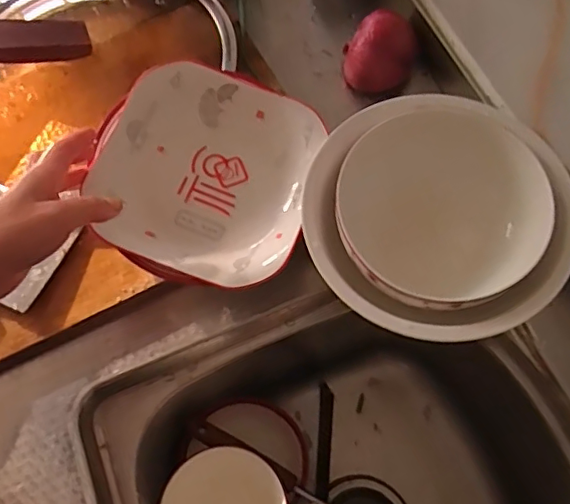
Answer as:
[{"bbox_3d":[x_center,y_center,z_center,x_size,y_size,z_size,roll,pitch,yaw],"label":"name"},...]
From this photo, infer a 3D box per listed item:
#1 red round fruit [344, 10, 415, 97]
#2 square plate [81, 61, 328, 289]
[{"bbox_3d":[0.102,-0.214,0.602,0.076,0.060,0.068,8,68,6],"label":"red round fruit"},{"bbox_3d":[-0.074,-0.070,0.509,0.189,0.056,0.195,15,69,9],"label":"square plate"}]

